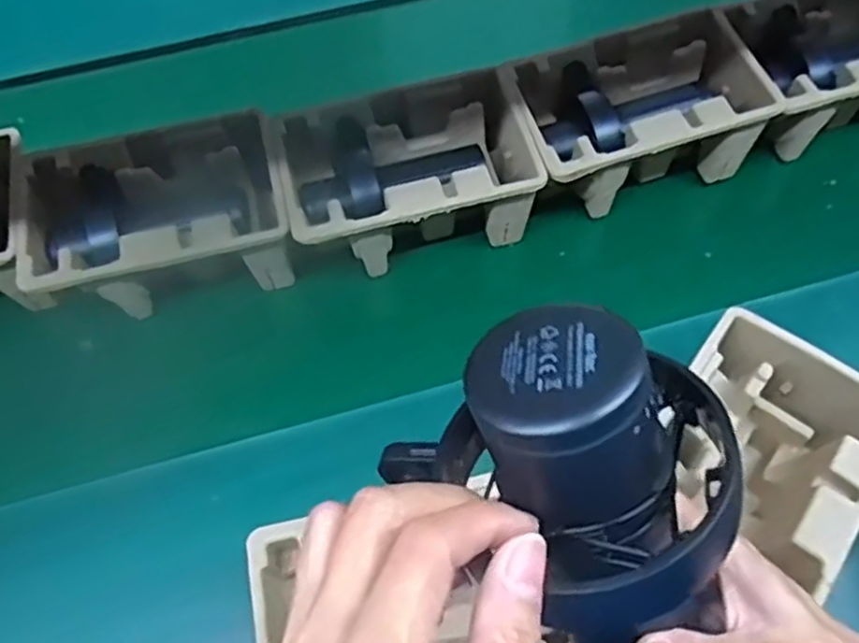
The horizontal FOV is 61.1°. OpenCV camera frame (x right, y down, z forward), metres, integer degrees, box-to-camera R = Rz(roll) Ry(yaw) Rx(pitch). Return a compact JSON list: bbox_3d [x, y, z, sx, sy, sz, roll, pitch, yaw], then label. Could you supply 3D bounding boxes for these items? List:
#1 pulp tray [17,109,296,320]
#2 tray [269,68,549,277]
[{"bbox_3d":[-0.244,-0.096,0.675,0.219,0.094,0.155,-16,64,-7],"label":"pulp tray"},{"bbox_3d":[-0.022,-0.135,0.691,0.231,0.097,0.153,-13,64,-5],"label":"tray"}]

